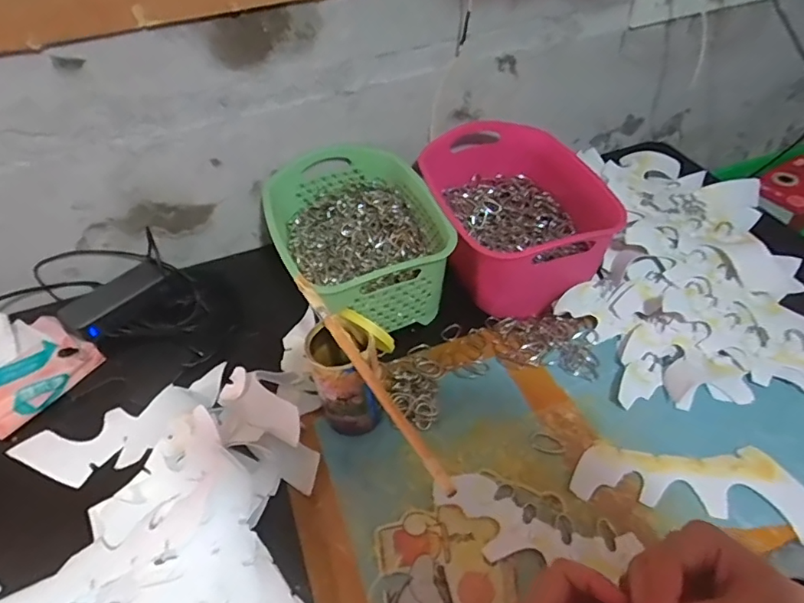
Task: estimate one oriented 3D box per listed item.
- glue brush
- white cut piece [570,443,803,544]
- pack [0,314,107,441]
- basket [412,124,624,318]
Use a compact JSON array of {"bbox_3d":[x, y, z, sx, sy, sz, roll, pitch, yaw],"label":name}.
[{"bbox_3d":[-0.034,0.058,0.454,0.012,0.009,0.264,-26,50,-19],"label":"glue brush"},{"bbox_3d":[0.283,0.168,0.496,0.223,0.009,0.078,7,52,13],"label":"white cut piece"},{"bbox_3d":[-0.436,0.072,0.592,0.102,0.072,0.130,20,51,22],"label":"pack"},{"bbox_3d":[0.140,-0.115,0.687,0.206,0.127,0.280,-16,47,-11],"label":"basket"}]

